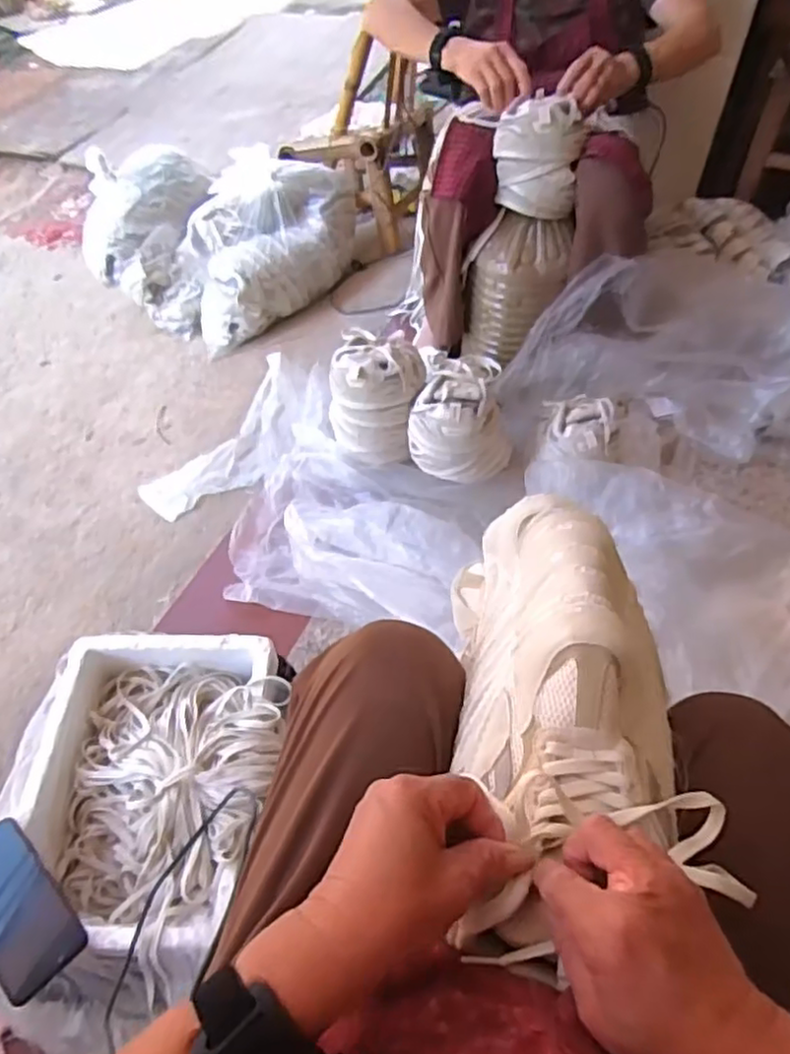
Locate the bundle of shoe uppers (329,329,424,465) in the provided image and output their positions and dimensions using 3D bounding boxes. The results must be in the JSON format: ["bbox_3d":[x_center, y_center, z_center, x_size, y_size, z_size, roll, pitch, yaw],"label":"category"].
[{"bbox_3d":[-0.029,-0.206,1.134,0.147,0.232,0.134,13,53,12],"label":"bundle of shoe uppers"}]

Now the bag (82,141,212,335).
[{"bbox_3d":[-0.580,-0.681,1.623,0.271,0.304,0.325,-3,52,0],"label":"bag"}]

